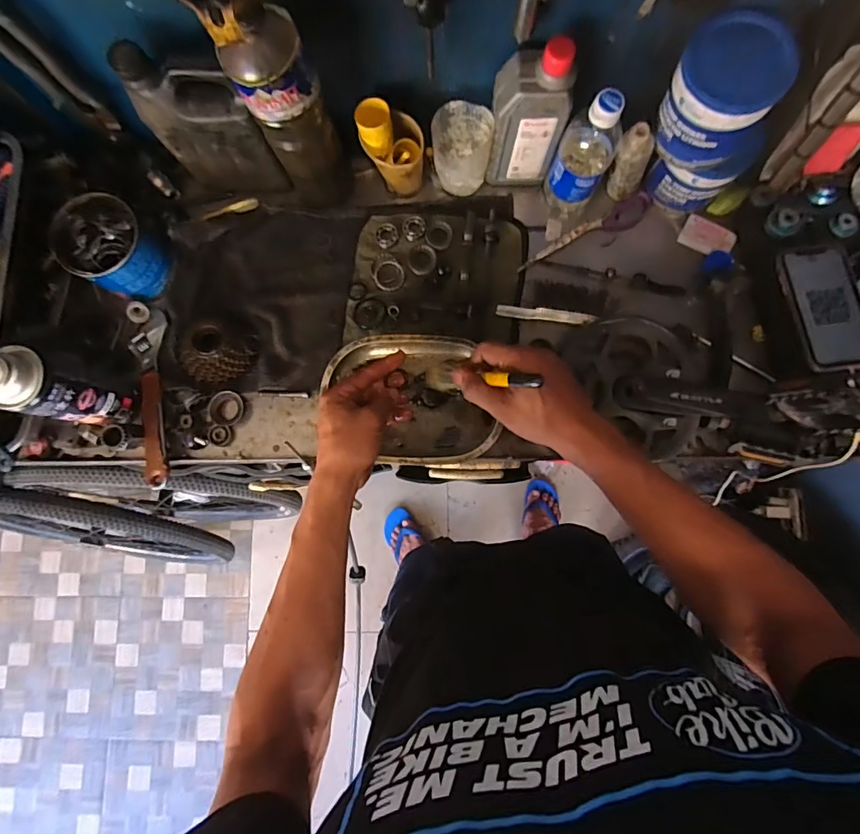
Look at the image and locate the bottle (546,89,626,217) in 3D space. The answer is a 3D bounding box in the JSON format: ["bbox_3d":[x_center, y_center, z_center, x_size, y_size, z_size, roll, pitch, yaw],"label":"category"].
[{"bbox_3d":[0.181,-0.307,0.541,0.061,0.166,0.062,27,84,5],"label":"bottle"}]

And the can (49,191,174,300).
[{"bbox_3d":[-0.391,-0.208,0.574,0.099,0.095,0.095,0,82,2],"label":"can"}]

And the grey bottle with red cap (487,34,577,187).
[{"bbox_3d":[0.111,-0.344,0.531,0.079,0.166,0.056,-3,82,2],"label":"grey bottle with red cap"}]

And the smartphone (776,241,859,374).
[{"bbox_3d":[0.459,-0.127,0.529,0.081,0.011,0.154,-7,75,0],"label":"smartphone"}]

